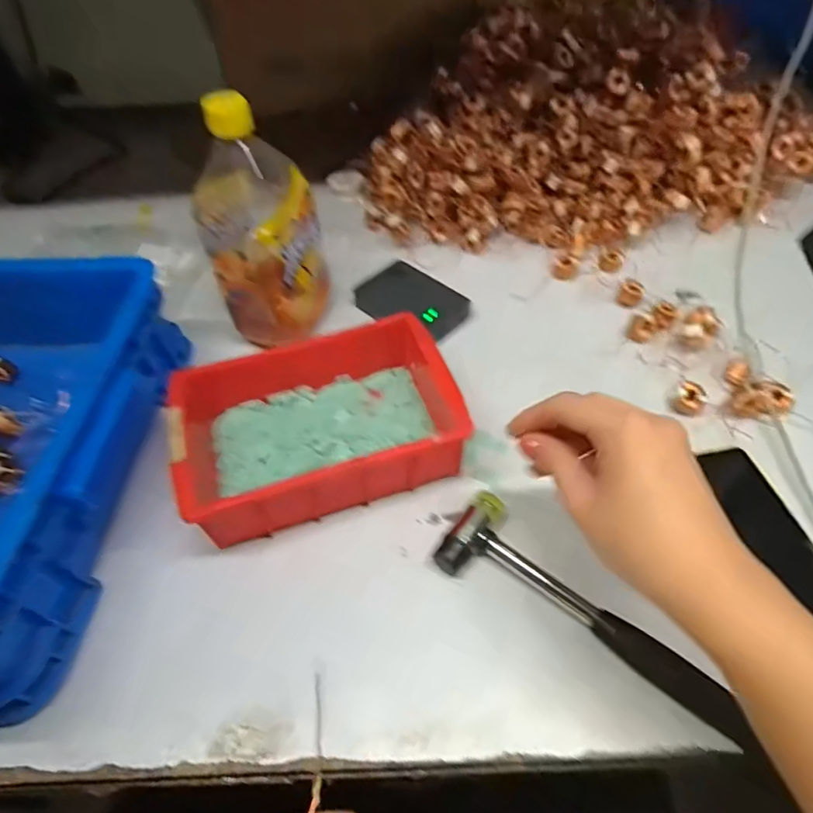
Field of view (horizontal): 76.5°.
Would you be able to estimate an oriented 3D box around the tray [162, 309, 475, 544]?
[{"bbox_3d":[-0.066,0.012,0.397,0.196,0.064,0.132,-17,53,-10],"label":"tray"}]

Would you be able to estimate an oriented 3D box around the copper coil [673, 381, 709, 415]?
[{"bbox_3d":[0.233,-0.006,0.422,0.021,0.013,0.027,32,60,25],"label":"copper coil"}]

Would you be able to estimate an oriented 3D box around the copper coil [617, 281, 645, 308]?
[{"bbox_3d":[0.221,-0.112,0.508,0.022,0.021,0.020,-2,52,2],"label":"copper coil"}]

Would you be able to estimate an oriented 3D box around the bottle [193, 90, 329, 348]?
[{"bbox_3d":[-0.121,-0.144,0.431,0.094,0.188,0.074,-14,53,-8],"label":"bottle"}]

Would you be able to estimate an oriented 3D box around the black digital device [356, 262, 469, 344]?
[{"bbox_3d":[0.007,-0.105,0.509,0.102,0.017,0.075,31,60,24],"label":"black digital device"}]

